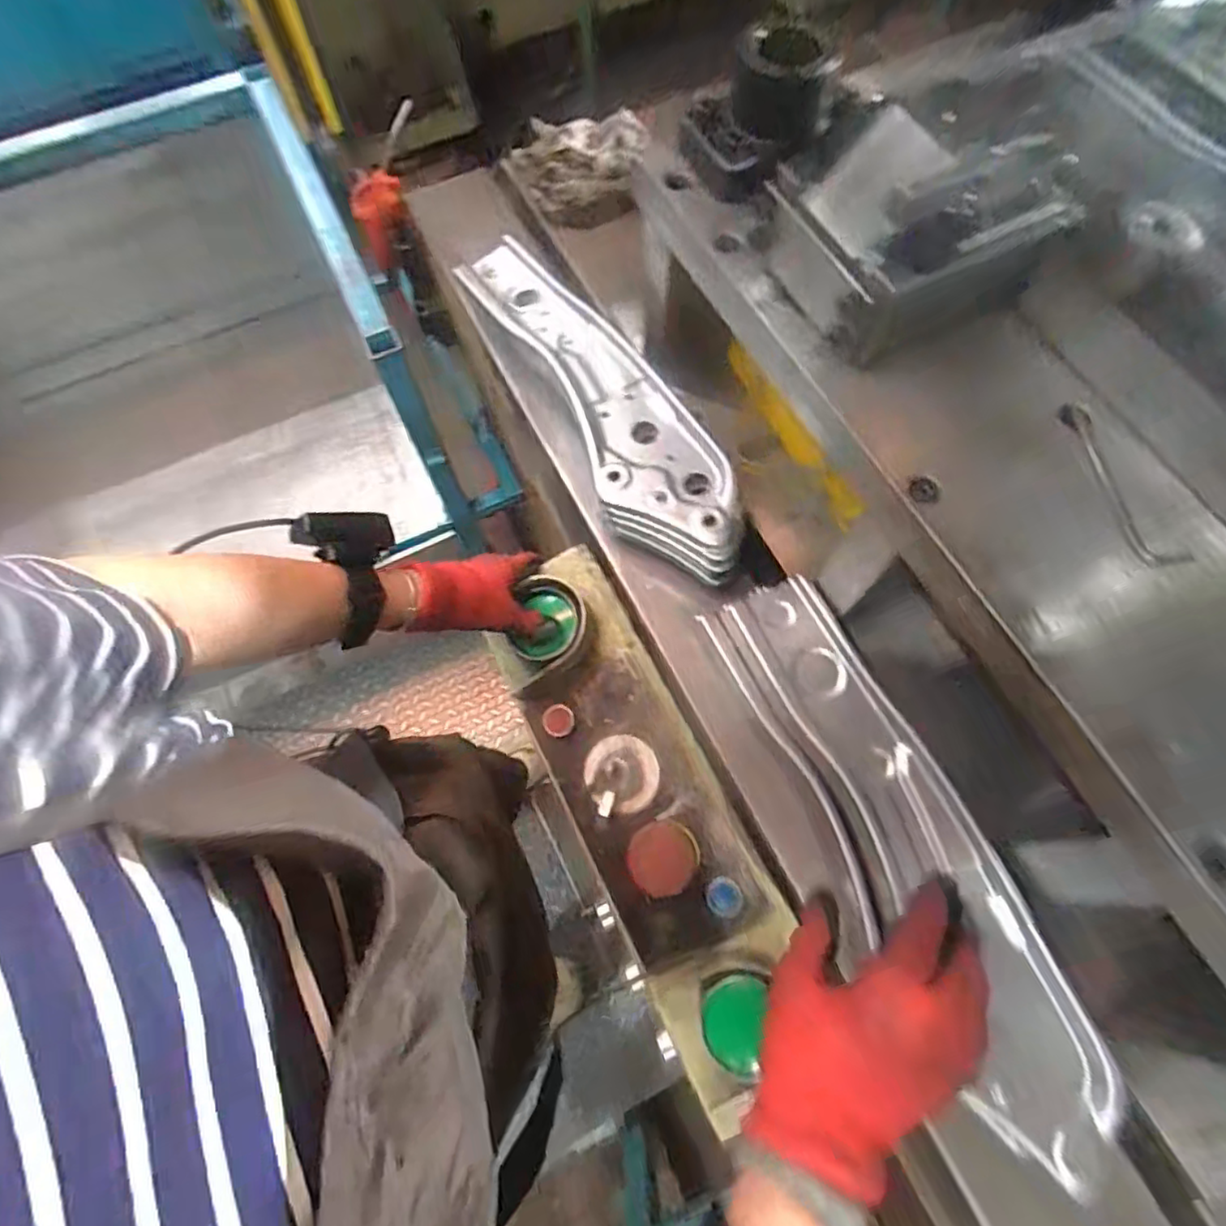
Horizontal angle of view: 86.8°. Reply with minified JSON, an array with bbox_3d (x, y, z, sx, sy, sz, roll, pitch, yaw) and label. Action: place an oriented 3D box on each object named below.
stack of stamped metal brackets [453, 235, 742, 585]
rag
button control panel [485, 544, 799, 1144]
[{"bbox_3d":[-0.018,-0.221,0.664,0.110,0.072,0.448,-27,71,-10],"label":"stack of stamped metal brackets"},{"bbox_3d":[-0.042,-0.572,0.820,0.177,0.051,0.166,9,69,3],"label":"rag"},{"bbox_3d":[0.025,0.159,0.577,0.145,0.058,0.467,-21,71,-8],"label":"button control panel"}]

